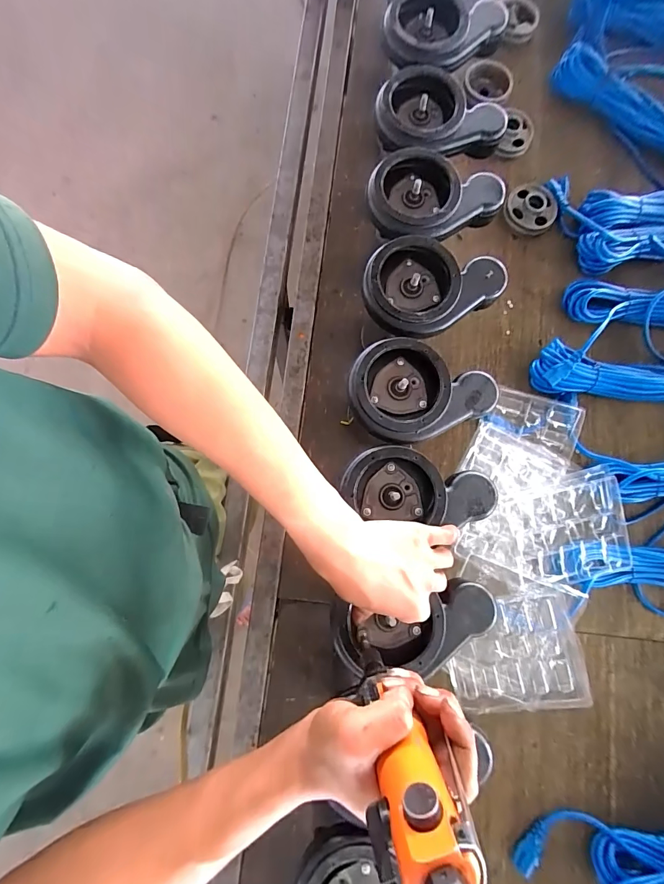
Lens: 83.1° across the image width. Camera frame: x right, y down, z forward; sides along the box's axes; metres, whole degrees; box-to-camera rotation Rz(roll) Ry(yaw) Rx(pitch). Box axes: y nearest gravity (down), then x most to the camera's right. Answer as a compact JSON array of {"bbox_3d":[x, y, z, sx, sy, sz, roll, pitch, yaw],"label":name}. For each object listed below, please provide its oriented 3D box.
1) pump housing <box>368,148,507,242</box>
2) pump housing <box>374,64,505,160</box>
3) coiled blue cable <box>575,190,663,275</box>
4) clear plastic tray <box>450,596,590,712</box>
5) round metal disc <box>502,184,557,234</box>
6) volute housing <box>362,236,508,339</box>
[{"bbox_3d":[0.128,-0.317,0.480,0.161,0.042,0.122,-28,81,-7],"label":"pump housing"},{"bbox_3d":[0.139,-0.436,0.506,0.163,0.042,0.127,-13,80,-4],"label":"pump housing"},{"bbox_3d":[0.598,-0.389,0.652,0.360,0.041,0.136,-11,79,-4],"label":"coiled blue cable"},{"bbox_3d":[0.244,0.287,0.511,0.167,0.023,0.140,-17,83,11],"label":"clear plastic tray"},{"bbox_3d":[0.349,-0.409,0.658,0.088,0.021,0.085,0,79,-1],"label":"round metal disc"},{"bbox_3d":[0.119,-0.196,0.461,0.165,0.046,0.124,-30,81,-7],"label":"volute housing"}]

